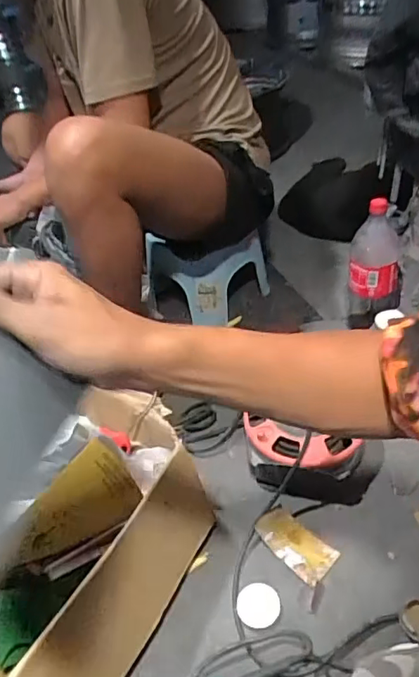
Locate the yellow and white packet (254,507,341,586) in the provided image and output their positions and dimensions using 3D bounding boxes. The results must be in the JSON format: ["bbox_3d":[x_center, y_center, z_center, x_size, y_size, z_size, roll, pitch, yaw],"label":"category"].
[{"bbox_3d":[0.130,0.306,0.798,0.065,0.021,0.117,-36,49,-29],"label":"yellow and white packet"}]

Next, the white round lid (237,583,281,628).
[{"bbox_3d":[0.067,0.367,0.733,0.057,0.009,0.057,-4,41,4],"label":"white round lid"}]

